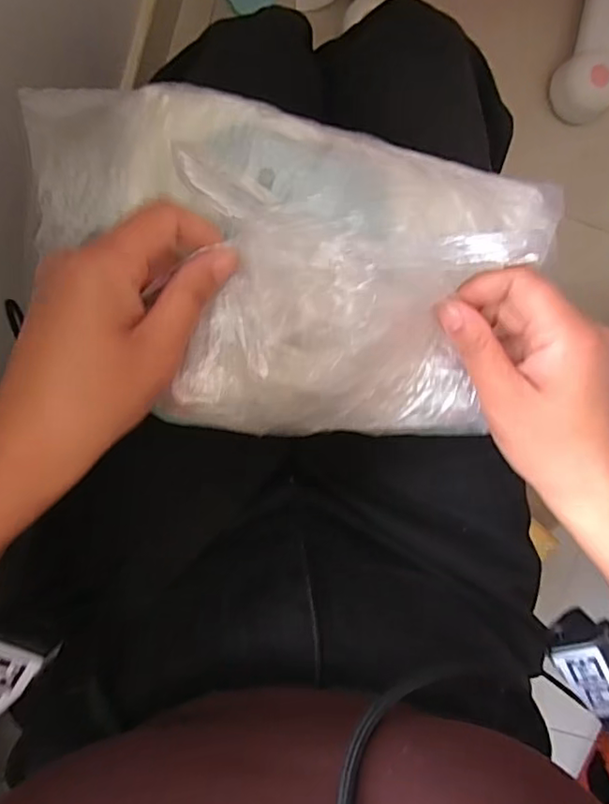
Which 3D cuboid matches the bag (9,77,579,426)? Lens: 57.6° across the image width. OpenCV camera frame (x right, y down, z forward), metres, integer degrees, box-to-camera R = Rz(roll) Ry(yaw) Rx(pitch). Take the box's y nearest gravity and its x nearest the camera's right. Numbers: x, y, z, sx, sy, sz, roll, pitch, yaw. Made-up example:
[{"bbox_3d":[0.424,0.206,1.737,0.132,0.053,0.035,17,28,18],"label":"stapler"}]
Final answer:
[{"bbox_3d":[-0.007,-0.064,0.278,0.264,0.075,0.161,11,98,-4],"label":"bag"}]

